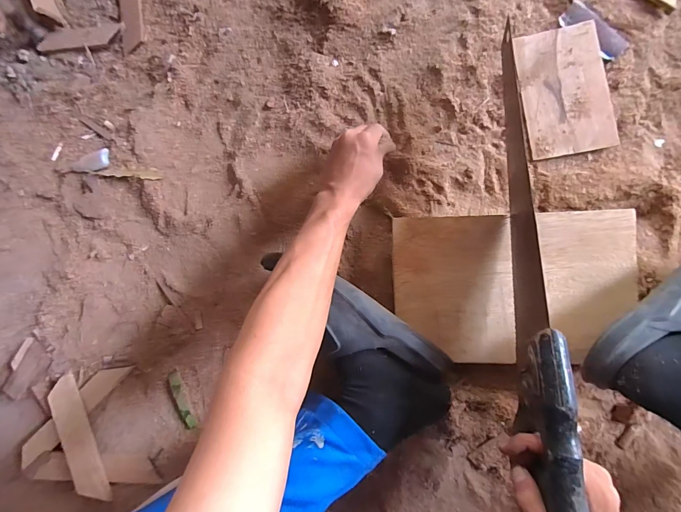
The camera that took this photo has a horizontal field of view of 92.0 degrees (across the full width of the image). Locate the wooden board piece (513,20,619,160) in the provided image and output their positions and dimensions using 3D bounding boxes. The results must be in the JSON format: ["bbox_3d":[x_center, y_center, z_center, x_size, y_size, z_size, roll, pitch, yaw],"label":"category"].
[{"bbox_3d":[0.319,-0.236,0.470,0.112,0.013,0.185,-8,83,6],"label":"wooden board piece"}]

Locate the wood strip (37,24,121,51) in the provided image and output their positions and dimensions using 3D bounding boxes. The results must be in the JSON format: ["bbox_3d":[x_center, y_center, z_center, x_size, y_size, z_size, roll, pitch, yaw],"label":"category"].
[{"bbox_3d":[-0.468,-0.391,0.584,0.158,0.006,0.043,3,84,7],"label":"wood strip"}]

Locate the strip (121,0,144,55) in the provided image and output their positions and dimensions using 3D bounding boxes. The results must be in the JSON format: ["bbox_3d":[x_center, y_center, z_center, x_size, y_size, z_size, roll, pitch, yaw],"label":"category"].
[{"bbox_3d":[-0.364,-0.441,0.571,0.043,0.005,0.172,-9,83,6],"label":"strip"}]

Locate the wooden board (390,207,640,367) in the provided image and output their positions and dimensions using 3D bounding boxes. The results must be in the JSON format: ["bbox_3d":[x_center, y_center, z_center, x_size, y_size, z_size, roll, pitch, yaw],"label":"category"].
[{"bbox_3d":[0.215,0.041,0.420,0.285,0.009,0.186,-2,90,7],"label":"wooden board"}]

